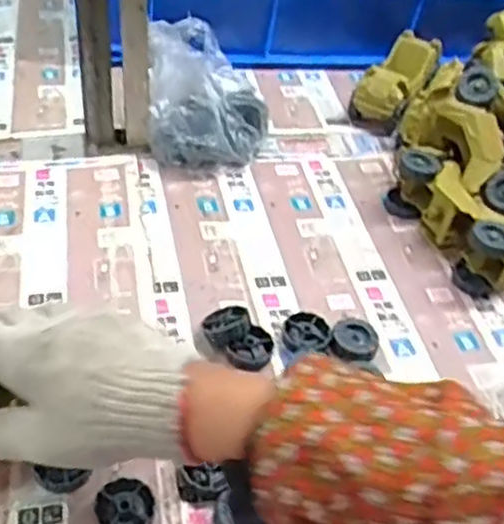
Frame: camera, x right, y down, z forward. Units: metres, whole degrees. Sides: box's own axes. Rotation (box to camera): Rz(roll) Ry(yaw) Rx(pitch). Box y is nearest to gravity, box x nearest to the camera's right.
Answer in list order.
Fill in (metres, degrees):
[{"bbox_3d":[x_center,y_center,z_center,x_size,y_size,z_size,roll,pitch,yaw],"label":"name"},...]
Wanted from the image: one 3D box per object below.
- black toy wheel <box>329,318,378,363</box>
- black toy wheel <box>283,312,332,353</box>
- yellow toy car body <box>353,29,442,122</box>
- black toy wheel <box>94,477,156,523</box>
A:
[{"bbox_3d":[0.083,0.063,0.583,0.037,0.013,0.040,3,44,-3],"label":"black toy wheel"},{"bbox_3d":[0.044,0.057,0.581,0.037,0.011,0.036,3,44,-3],"label":"black toy wheel"},{"bbox_3d":[0.171,-0.211,0.848,0.061,0.061,0.148,24,47,17],"label":"yellow toy car body"},{"bbox_3d":[-0.080,0.156,0.455,0.037,0.012,0.039,3,44,-3],"label":"black toy wheel"}]

